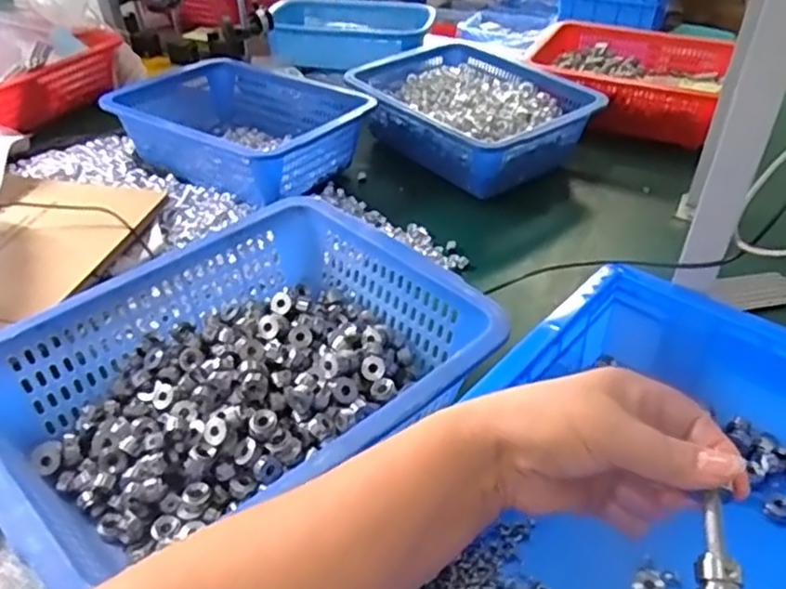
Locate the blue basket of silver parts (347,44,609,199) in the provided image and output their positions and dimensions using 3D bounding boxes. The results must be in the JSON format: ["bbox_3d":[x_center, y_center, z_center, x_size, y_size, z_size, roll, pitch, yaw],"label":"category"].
[{"bbox_3d":[0.105,-0.251,0.946,0.234,0.087,0.306,-29,48,-32],"label":"blue basket of silver parts"}]

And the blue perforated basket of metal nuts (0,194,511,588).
[{"bbox_3d":[-0.123,0.071,0.535,0.359,0.095,0.266,-28,47,-30],"label":"blue perforated basket of metal nuts"}]

